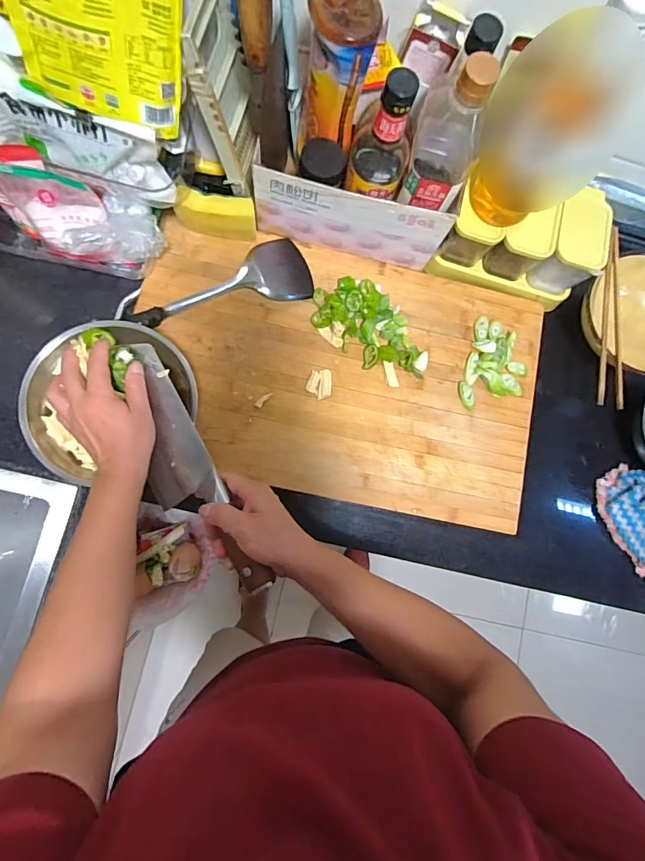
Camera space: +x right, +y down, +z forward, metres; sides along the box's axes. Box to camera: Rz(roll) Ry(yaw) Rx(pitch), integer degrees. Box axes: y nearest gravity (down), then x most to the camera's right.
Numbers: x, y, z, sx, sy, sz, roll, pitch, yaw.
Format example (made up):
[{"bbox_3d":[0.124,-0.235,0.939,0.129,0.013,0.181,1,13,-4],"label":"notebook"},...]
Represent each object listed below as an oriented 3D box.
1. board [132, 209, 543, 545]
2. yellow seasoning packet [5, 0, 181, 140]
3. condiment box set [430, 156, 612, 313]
[{"bbox_3d":[0.032,-0.081,0.583,0.541,0.028,0.334,12,83,-6],"label":"board"},{"bbox_3d":[-0.191,-0.346,0.353,0.138,0.169,0.019,4,65,-17],"label":"yellow seasoning packet"},{"bbox_3d":[0.276,-0.273,0.592,0.207,0.086,0.131,17,82,-5],"label":"condiment box set"}]

